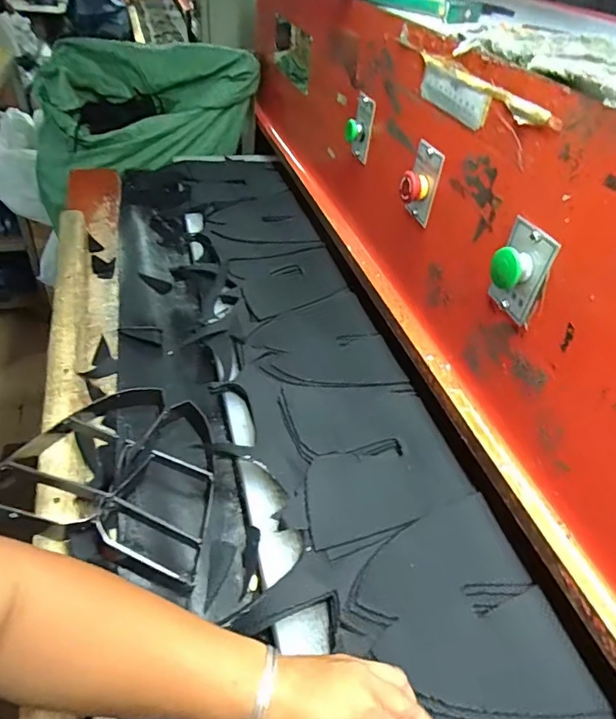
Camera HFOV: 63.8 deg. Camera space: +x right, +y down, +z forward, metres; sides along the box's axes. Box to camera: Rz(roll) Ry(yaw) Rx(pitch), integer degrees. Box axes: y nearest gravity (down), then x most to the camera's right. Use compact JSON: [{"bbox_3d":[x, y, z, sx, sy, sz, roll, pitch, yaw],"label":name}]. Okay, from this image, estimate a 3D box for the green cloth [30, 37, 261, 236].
[{"bbox_3d":[-0.471,-0.621,1.267,0.685,0.344,0.283,-12,44,12],"label":"green cloth"}]

